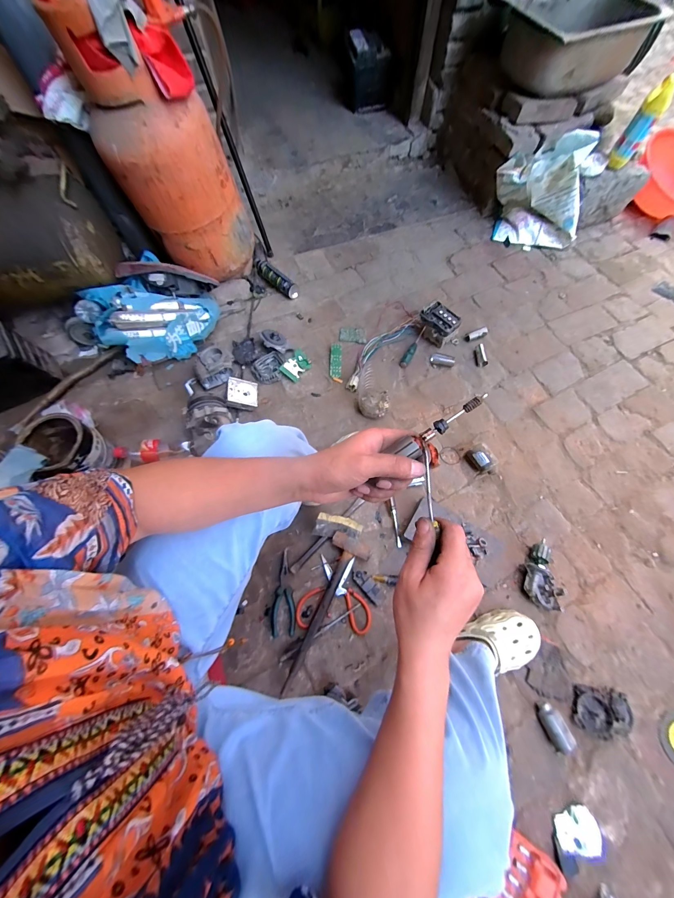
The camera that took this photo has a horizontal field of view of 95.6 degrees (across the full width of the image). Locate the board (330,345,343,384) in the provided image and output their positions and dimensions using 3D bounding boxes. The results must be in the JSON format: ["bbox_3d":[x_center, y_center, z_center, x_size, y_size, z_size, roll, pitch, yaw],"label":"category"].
[{"bbox_3d":[-0.004,-0.290,1.032,0.039,0.016,0.157,-2,68,0],"label":"board"}]

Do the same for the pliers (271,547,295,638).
[{"bbox_3d":[-0.137,0.351,0.750,0.056,0.017,0.191,-7,68,-2],"label":"pliers"}]

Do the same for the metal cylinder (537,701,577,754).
[{"bbox_3d":[0.455,0.579,0.638,0.045,0.039,0.072,-18,69,-6],"label":"metal cylinder"}]

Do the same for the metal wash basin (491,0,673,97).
[{"bbox_3d":[0.762,-1.348,1.000,0.435,0.162,0.375,-22,69,-8],"label":"metal wash basin"}]

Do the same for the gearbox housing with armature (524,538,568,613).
[{"bbox_3d":[0.505,0.304,0.754,0.081,0.046,0.160,15,69,7],"label":"gearbox housing with armature"}]

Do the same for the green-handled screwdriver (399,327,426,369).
[{"bbox_3d":[0.260,-0.348,1.047,0.029,0.030,0.181,25,71,10],"label":"green-handled screwdriver"}]

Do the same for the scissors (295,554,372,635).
[{"bbox_3d":[-0.005,0.353,0.751,0.177,0.013,0.163,4,68,2],"label":"scissors"}]

